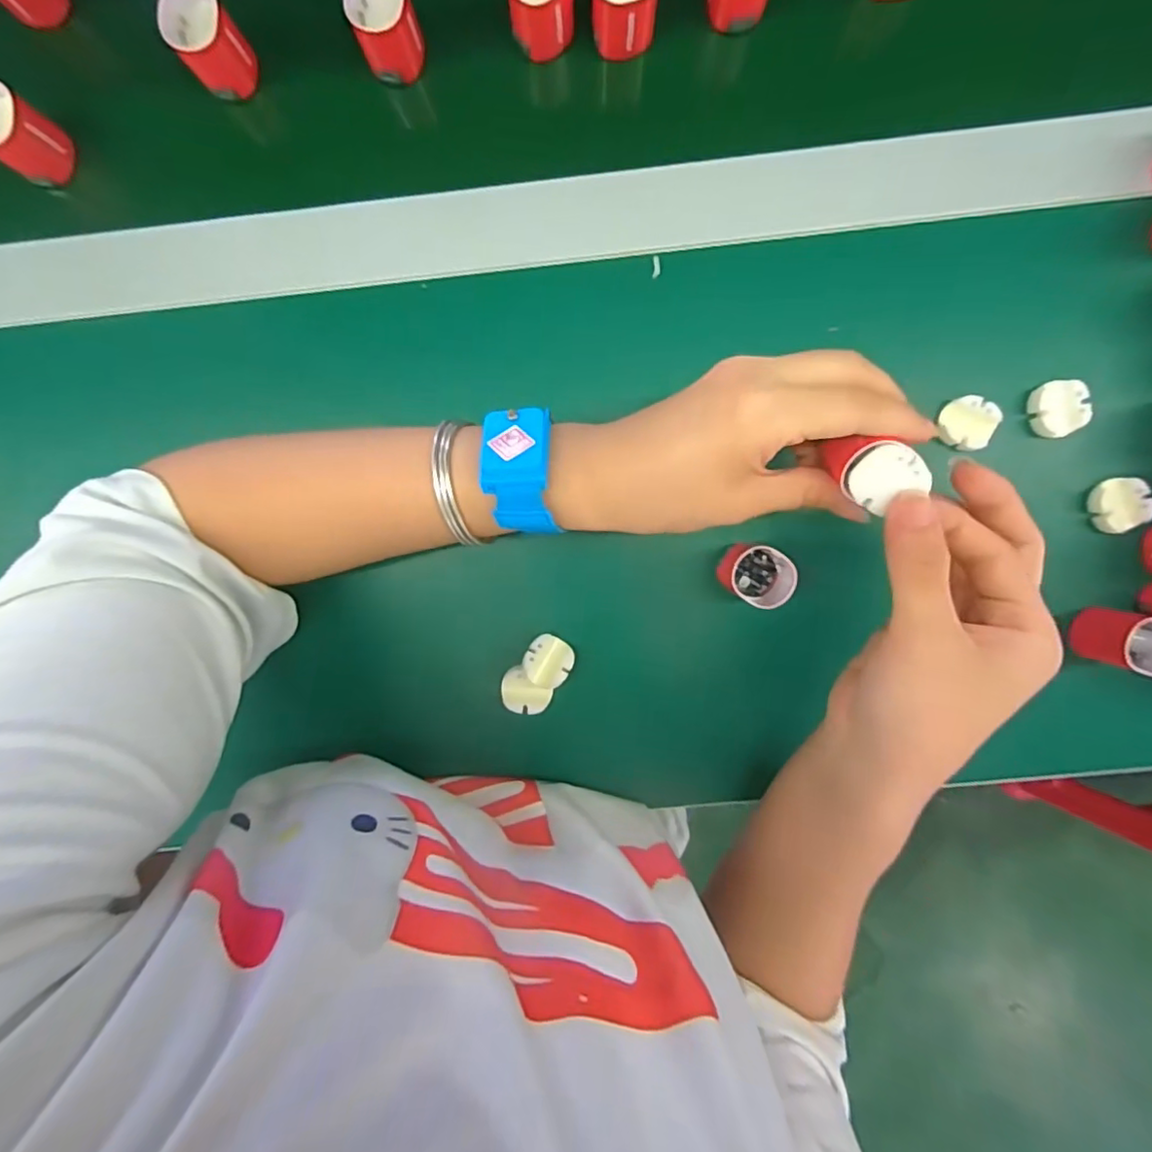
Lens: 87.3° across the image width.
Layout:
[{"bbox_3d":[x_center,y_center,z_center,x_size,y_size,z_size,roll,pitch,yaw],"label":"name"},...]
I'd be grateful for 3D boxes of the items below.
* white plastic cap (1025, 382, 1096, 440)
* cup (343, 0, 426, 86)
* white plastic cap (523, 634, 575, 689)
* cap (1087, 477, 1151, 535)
[{"bbox_3d":[0.244,-0.084,0.304,0.025,0.008,0.027,0,97,1],"label":"white plastic cap"},{"bbox_3d":[-0.092,-0.266,0.292,0.030,0.035,0.029,0,97,1],"label":"cup"},{"bbox_3d":[-0.014,0.045,0.320,0.026,0.008,0.026,1,80,-7],"label":"white plastic cap"},{"bbox_3d":[0.280,-0.036,0.310,0.024,0.010,0.028,-11,97,3],"label":"cap"}]

